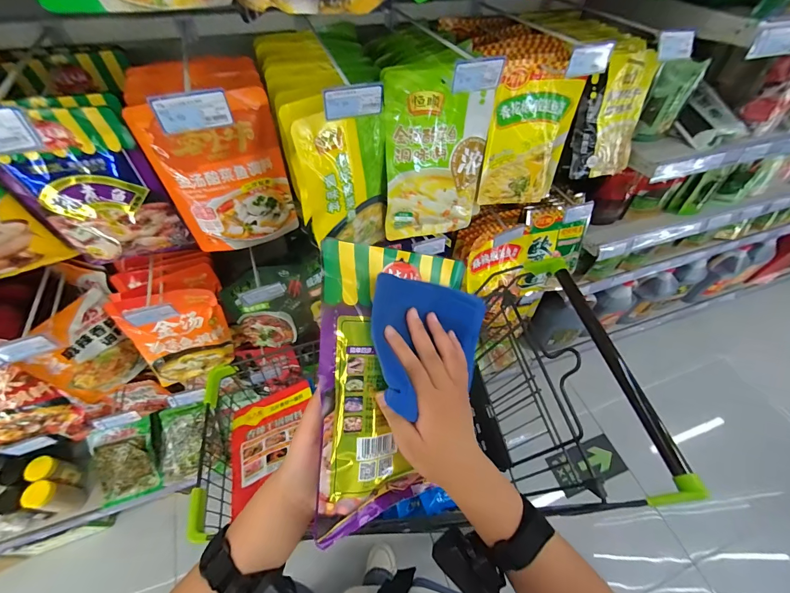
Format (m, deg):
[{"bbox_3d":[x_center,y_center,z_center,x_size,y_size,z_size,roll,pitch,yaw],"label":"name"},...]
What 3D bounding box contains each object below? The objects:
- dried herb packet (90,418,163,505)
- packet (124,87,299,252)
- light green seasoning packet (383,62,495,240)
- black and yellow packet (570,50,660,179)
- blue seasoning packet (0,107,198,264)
[{"bbox_3d":[-0.860,0.526,1.108,0.169,0.025,0.239,-8,92,-11],"label":"dried herb packet"},{"bbox_3d":[-0.277,-0.193,0.580,0.182,0.253,0.045,-21,58,-17],"label":"packet"},{"bbox_3d":[0.080,-0.263,0.671,0.194,0.305,0.028,-7,35,-11],"label":"light green seasoning packet"},{"bbox_3d":[0.448,-0.364,0.711,0.161,0.221,0.027,-11,33,-13],"label":"black and yellow packet"},{"bbox_3d":[-0.462,-0.153,0.537,0.181,0.246,0.030,-15,56,-14],"label":"blue seasoning packet"}]

